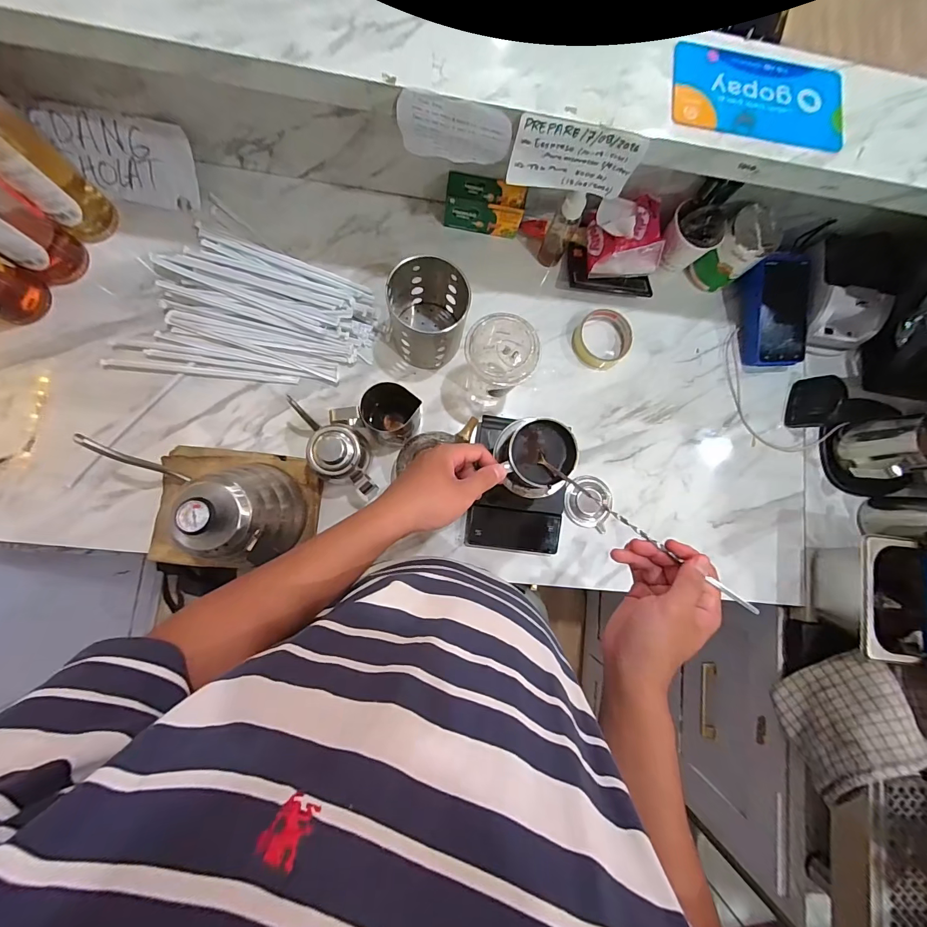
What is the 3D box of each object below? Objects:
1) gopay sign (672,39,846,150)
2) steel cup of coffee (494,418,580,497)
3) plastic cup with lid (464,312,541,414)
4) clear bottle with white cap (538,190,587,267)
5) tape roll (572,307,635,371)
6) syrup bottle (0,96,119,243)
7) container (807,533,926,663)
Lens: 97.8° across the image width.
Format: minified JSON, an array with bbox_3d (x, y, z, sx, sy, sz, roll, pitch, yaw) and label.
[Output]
[{"bbox_3d":[0.295,-0.368,0.404,0.178,0.005,0.107,7,83,-6],"label":"gopay sign"},{"bbox_3d":[0.079,-0.005,0.452,0.079,0.048,0.081,1,84,-5],"label":"steel cup of coffee"},{"bbox_3d":[0.042,-0.130,0.542,0.082,0.138,0.083,1,84,-5],"label":"plastic cup with lid"},{"bbox_3d":[0.140,-0.334,0.578,0.035,0.128,0.031,26,82,-2],"label":"clear bottle with white cap"},{"bbox_3d":[0.213,-0.190,0.621,0.084,0.025,0.083,1,84,-5],"label":"tape roll"},{"bbox_3d":[-0.514,-0.361,0.446,0.073,0.262,0.069,41,82,0],"label":"syrup bottle"},{"bbox_3d":[0.603,0.183,0.572,0.168,0.110,0.157,5,84,-5],"label":"container"}]

